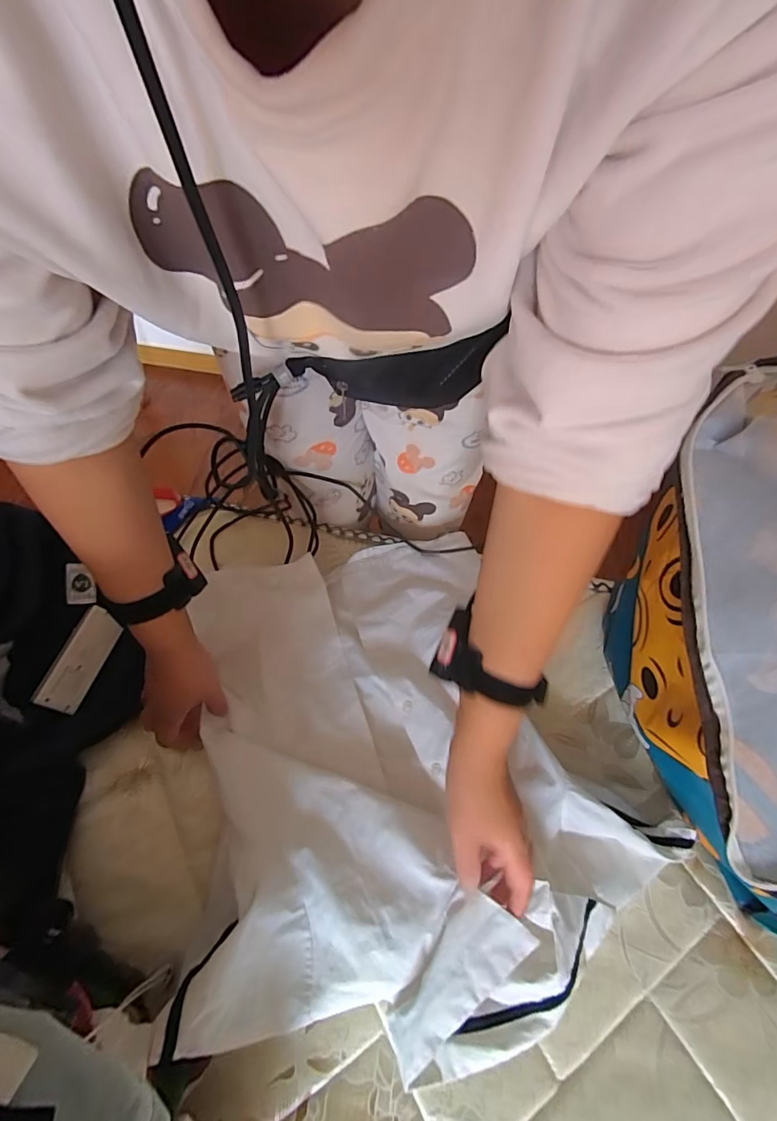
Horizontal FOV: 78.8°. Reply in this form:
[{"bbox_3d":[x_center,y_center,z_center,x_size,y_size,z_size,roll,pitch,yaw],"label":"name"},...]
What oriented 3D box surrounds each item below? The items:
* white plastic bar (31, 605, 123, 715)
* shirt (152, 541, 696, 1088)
[{"bbox_3d":[-0.368,0.119,0.565,0.011,0.047,0.115,-13,51,43],"label":"white plastic bar"},{"bbox_3d":[0.001,0.179,0.500,0.406,0.064,0.501,-12,55,-9],"label":"shirt"}]

